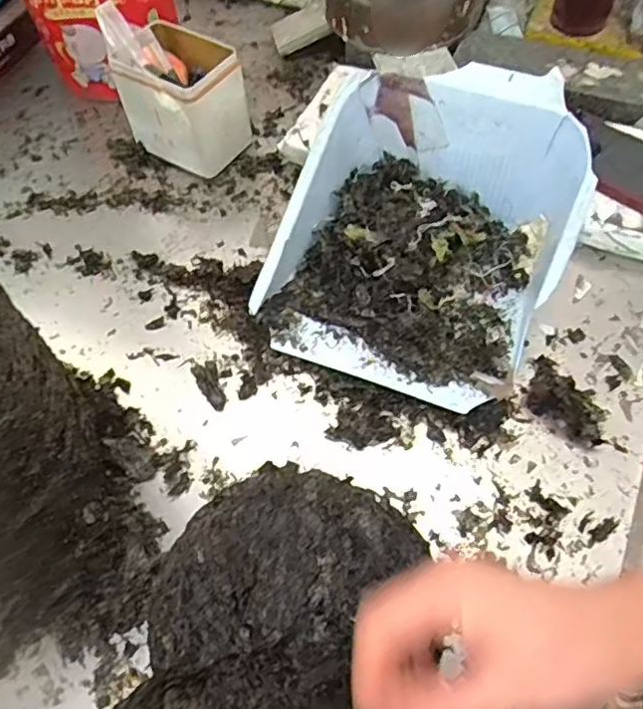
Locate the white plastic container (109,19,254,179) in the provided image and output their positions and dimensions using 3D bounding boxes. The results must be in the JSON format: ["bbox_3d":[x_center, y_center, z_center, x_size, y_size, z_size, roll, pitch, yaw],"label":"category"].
[{"bbox_3d":[-0.145,-0.271,0.645,0.119,0.113,0.084,28,64,17],"label":"white plastic container"}]

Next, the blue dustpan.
[{"bbox_3d":[0.083,-0.104,0.519,0.244,0.141,0.241,20,62,14],"label":"blue dustpan"}]

